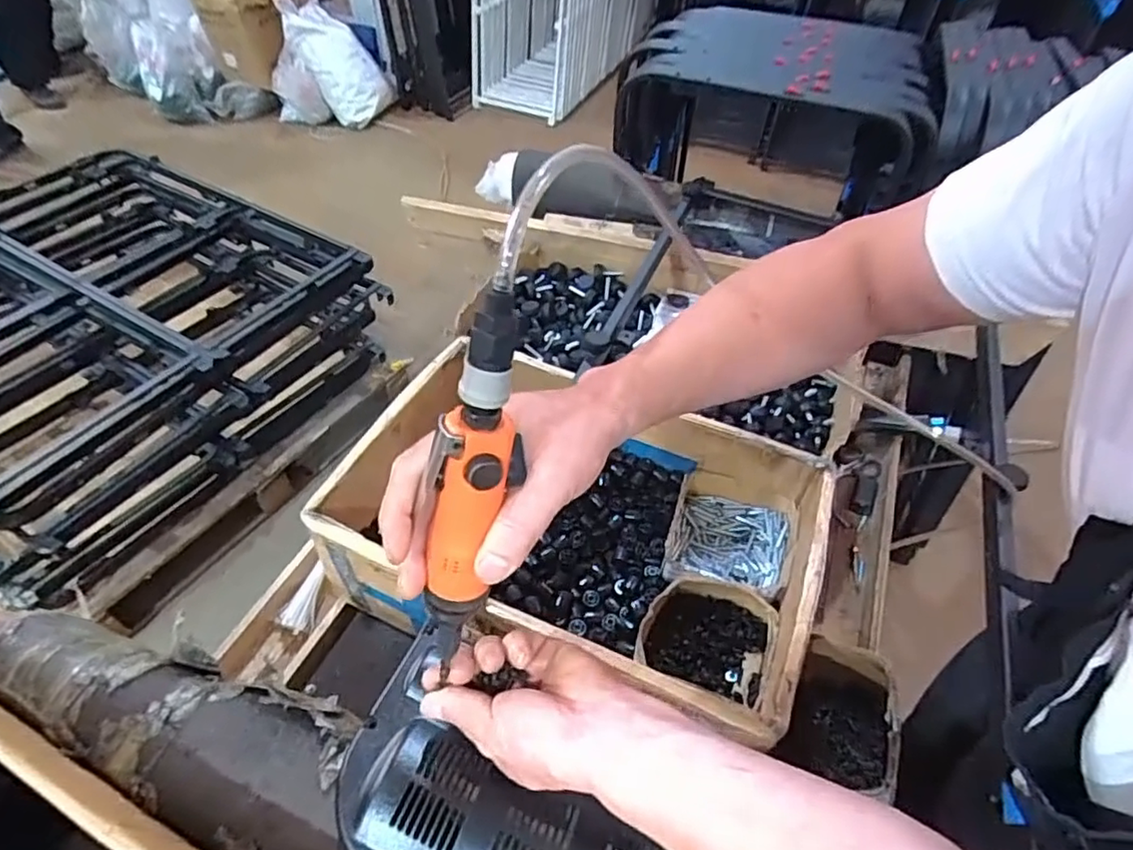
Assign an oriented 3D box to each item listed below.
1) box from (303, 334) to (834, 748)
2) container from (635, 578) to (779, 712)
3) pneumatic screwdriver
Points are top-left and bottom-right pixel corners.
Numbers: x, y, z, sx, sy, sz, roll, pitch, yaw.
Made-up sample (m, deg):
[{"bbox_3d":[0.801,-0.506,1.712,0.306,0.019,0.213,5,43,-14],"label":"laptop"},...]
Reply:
[{"bbox_3d":[0.016,0.120,0.744,0.500,0.163,0.346,20,50,13],"label":"box"},{"bbox_3d":[0.154,0.241,0.707,0.134,0.056,0.124,22,51,15],"label":"container"},{"bbox_3d":[-0.047,0.028,0.339,0.035,0.219,0.043,21,29,15],"label":"pneumatic screwdriver"}]

